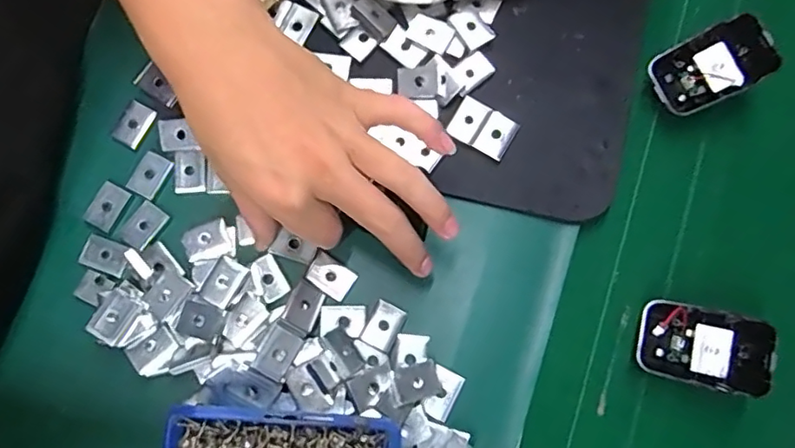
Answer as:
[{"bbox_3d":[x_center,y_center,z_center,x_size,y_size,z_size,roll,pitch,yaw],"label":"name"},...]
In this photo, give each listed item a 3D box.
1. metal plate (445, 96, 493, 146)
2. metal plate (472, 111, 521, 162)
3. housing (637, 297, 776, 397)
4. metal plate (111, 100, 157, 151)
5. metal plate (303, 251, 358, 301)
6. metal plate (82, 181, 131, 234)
[{"bbox_3d":[0.046,-0.066,0.364,0.020,0.004,0.028,29,85,11],"label":"metal plate"},{"bbox_3d":[0.063,-0.055,0.363,0.020,0.009,0.026,31,82,6],"label":"metal plate"},{"bbox_3d":[0.176,0.071,0.332,0.068,0.027,0.043,15,81,4],"label":"housing"},{"bbox_3d":[-0.169,-0.064,0.368,0.022,0.004,0.028,33,87,3],"label":"metal plate"},{"bbox_3d":[-0.042,0.032,0.352,0.029,0.004,0.020,34,83,7],"label":"metal plate"},{"bbox_3d":[-0.182,-0.011,0.356,0.019,0.004,0.028,28,82,6],"label":"metal plate"}]

